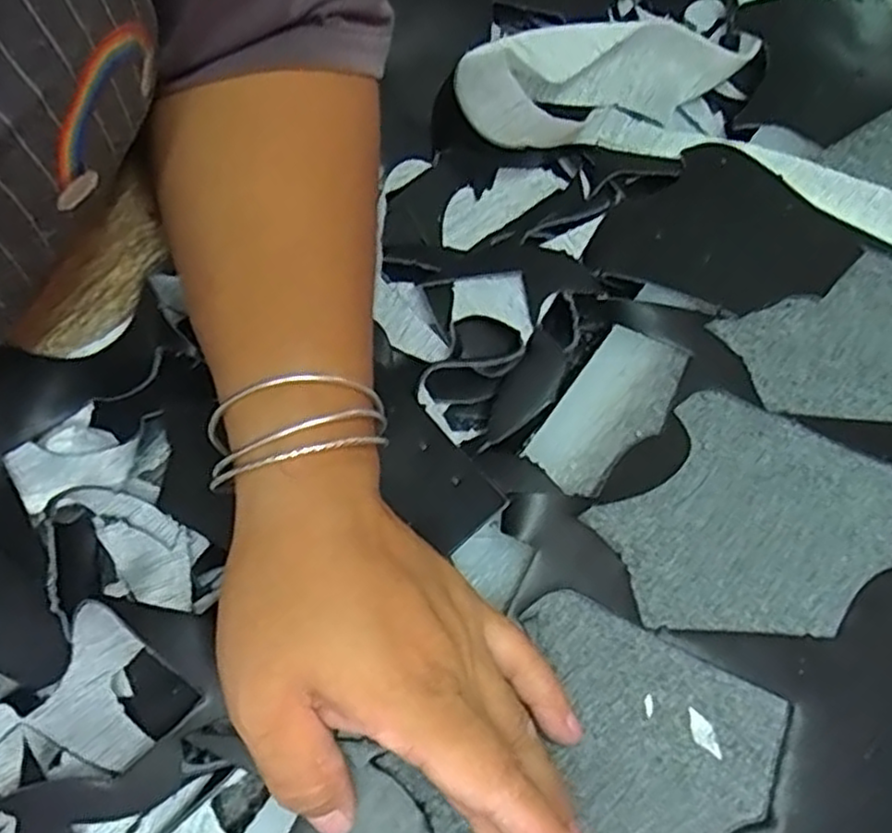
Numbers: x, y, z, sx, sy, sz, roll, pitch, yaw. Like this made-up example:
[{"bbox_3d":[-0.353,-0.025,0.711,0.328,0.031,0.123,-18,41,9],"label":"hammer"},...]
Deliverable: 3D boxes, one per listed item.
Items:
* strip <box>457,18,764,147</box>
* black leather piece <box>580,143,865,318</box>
[{"bbox_3d":[0.086,-0.188,0.390,0.182,0.051,0.064,-22,68,-26],"label":"strip"},{"bbox_3d":[0.144,-0.093,0.369,0.120,0.012,0.098,25,66,8],"label":"black leather piece"}]

